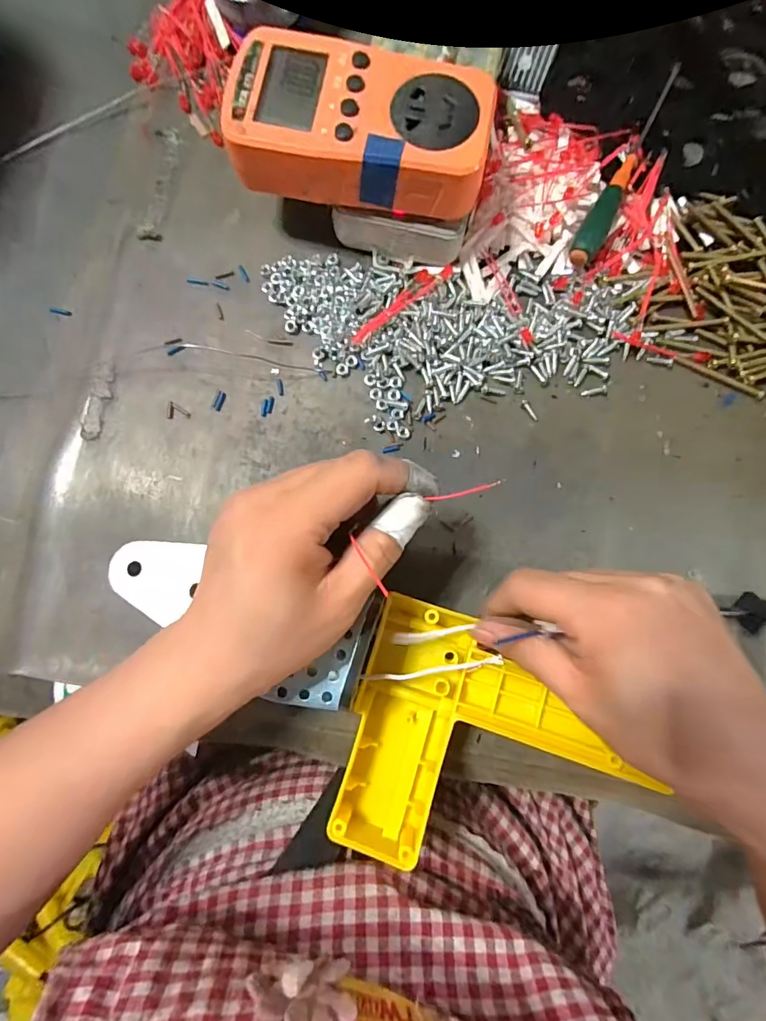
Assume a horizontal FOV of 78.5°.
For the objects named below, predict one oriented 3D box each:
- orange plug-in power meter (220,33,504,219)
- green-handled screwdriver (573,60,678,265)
[{"bbox_3d":[-0.011,-0.191,0.234,0.124,0.026,0.066,9,82,-1],"label":"orange plug-in power meter"},{"bbox_3d":[0.148,-0.205,0.282,0.017,0.013,0.145,31,84,2],"label":"green-handled screwdriver"}]

